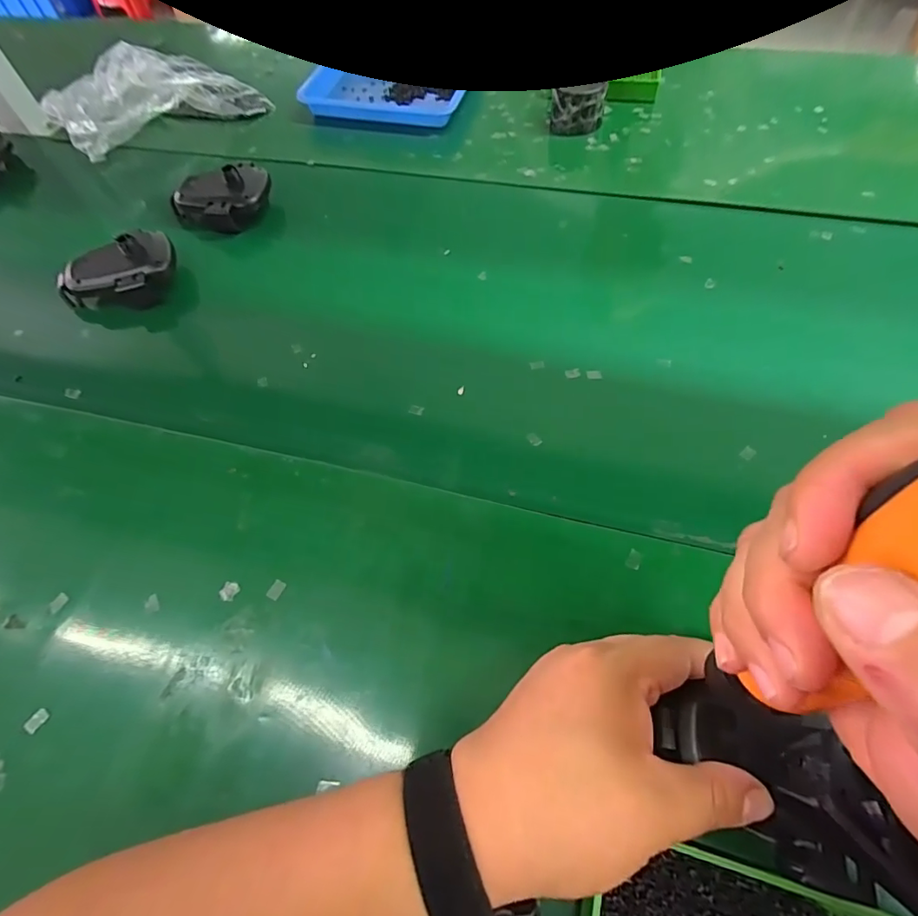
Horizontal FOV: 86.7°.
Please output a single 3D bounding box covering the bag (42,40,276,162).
[{"bbox_3d":[-0.406,-0.496,0.655,0.260,0.067,0.135,-23,63,-9],"label":"bag"}]

